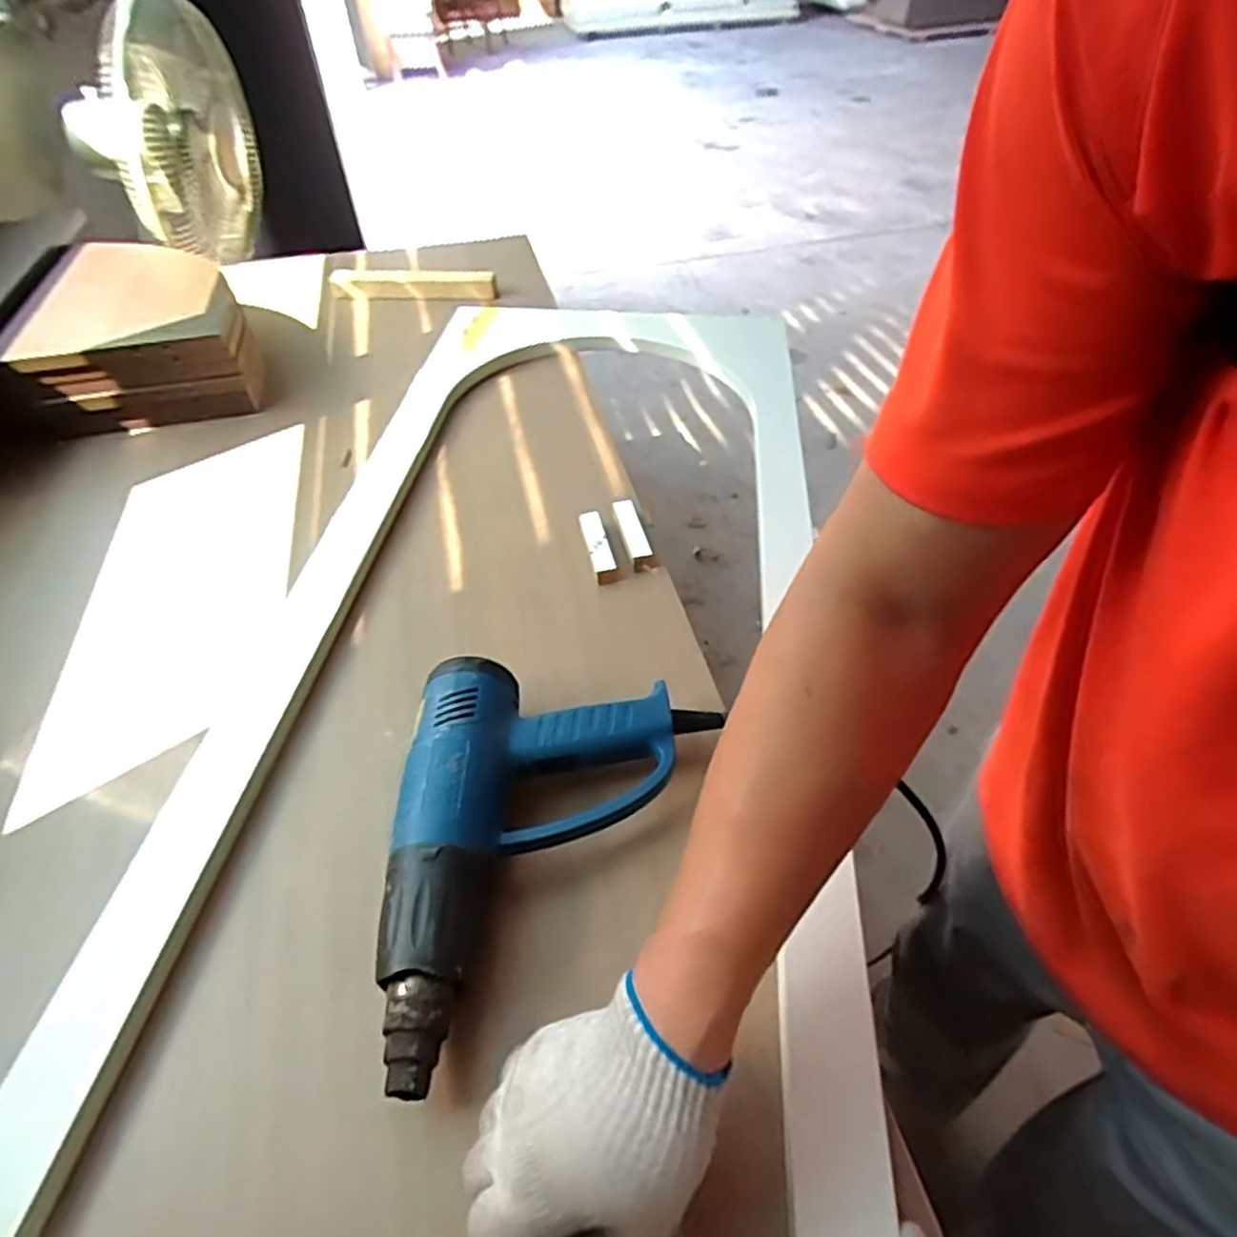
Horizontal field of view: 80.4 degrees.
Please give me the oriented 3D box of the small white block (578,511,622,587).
[{"bbox_3d":[-0.019,-0.069,0.712,0.023,0.023,0.086,-11,46,-7],"label":"small white block"}]

